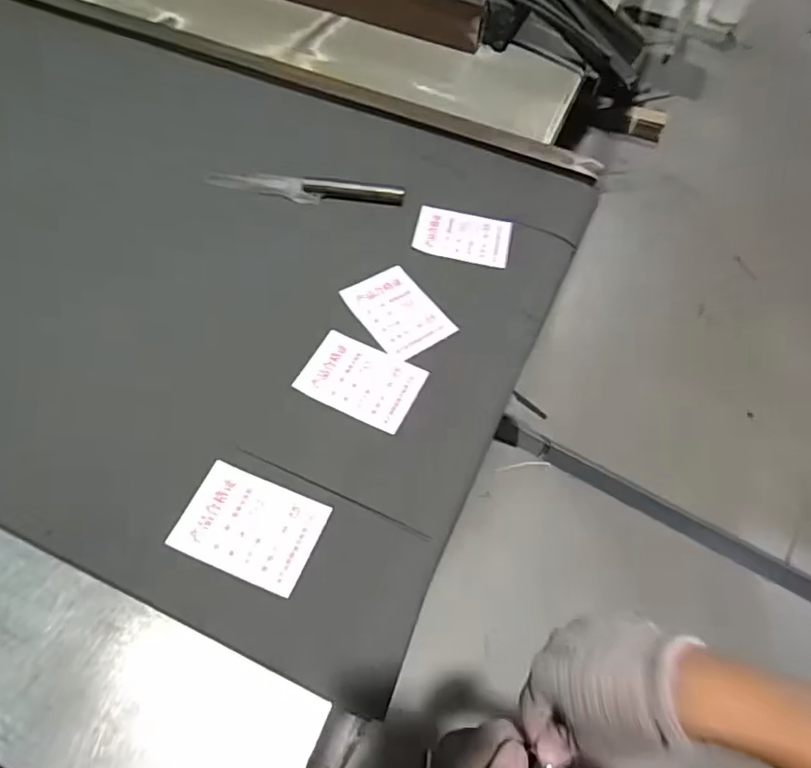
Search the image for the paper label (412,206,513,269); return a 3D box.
[{"bbox_3d":[0.065,-0.168,0.642,0.106,0.006,0.072,12,57,3],"label":"paper label"}]

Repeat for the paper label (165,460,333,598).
[{"bbox_3d":[-0.121,0.112,0.446,0.104,0.006,0.075,20,58,9],"label":"paper label"}]

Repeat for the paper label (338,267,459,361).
[{"bbox_3d":[-0.007,-0.074,0.577,0.076,0.006,0.105,-30,64,-21],"label":"paper label"}]

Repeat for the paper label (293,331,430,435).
[{"bbox_3d":[-0.041,-0.004,0.530,0.105,0.004,0.078,25,57,11],"label":"paper label"}]

